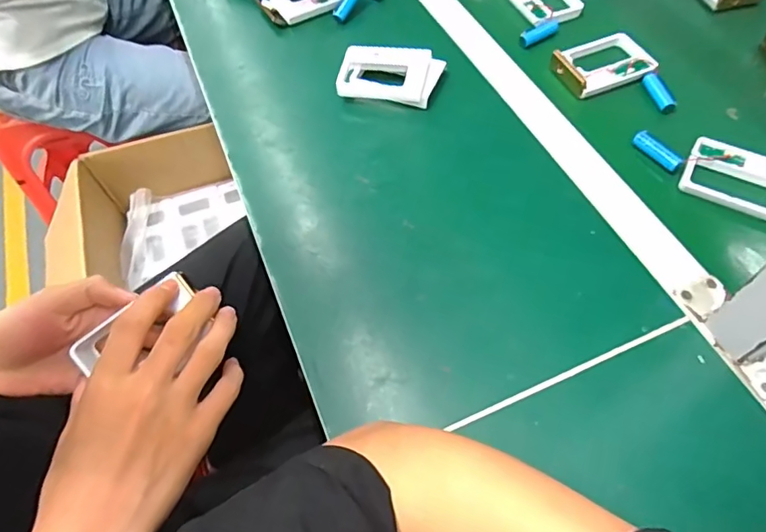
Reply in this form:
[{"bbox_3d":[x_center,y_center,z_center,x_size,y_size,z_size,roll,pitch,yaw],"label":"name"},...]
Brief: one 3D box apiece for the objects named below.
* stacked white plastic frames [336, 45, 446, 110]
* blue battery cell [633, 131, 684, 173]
[{"bbox_3d":[0.007,-0.205,0.556,0.106,0.032,0.067,9,58,14],"label":"stacked white plastic frames"},{"bbox_3d":[0.268,-0.112,0.496,0.017,0.012,0.052,-36,63,-18],"label":"blue battery cell"}]

